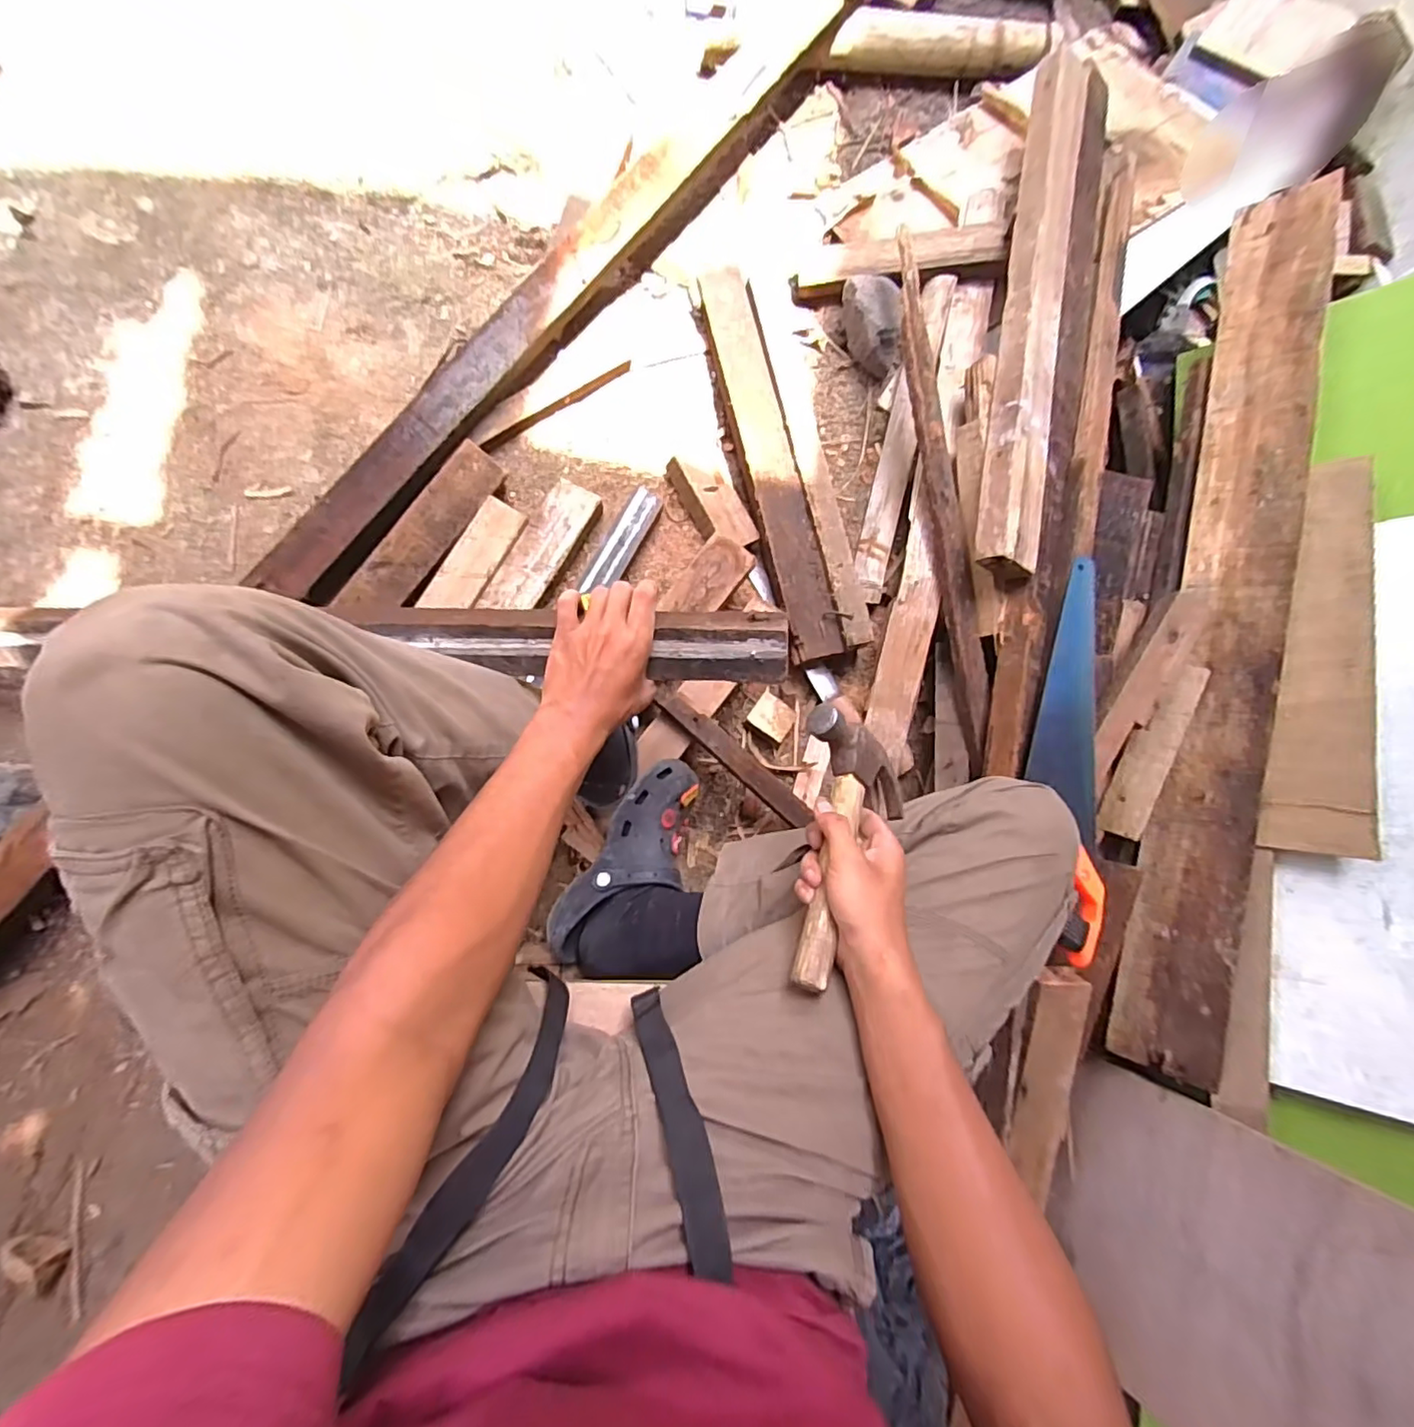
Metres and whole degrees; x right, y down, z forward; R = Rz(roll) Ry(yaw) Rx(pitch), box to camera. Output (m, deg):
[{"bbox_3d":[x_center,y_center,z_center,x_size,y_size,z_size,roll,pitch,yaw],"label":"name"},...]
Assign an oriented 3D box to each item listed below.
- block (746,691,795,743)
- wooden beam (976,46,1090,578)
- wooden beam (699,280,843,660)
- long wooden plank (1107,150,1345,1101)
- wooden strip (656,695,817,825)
[{"bbox_3d":[0.086,0.006,0.815,0.054,0.024,0.054,37,81,-1],"label":"block"},{"bbox_3d":[0.411,-0.508,0.744,0.078,0.043,0.708,12,84,-4],"label":"wooden beam"},{"bbox_3d":[0.083,-0.341,0.822,0.071,0.033,0.548,-12,85,-8],"label":"wooden beam"},{"bbox_3d":[0.597,-0.110,0.693,0.034,0.104,1.008,16,84,-46],"label":"long wooden plank"},{"bbox_3d":[0.035,0.056,0.734,0.220,0.013,0.029,42,82,0],"label":"wooden strip"}]

